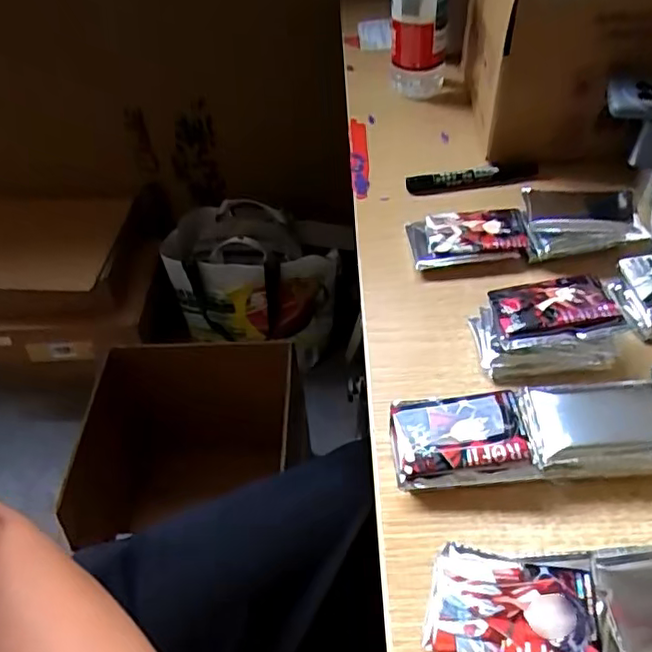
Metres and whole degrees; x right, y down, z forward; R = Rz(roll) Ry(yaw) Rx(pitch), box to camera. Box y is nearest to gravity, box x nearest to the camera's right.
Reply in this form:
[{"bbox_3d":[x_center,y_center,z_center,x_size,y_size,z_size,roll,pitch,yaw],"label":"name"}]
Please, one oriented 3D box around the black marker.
[{"bbox_3d":[0.145,-0.144,0.587,0.134,0.016,0.021,-11,49,-6],"label":"black marker"}]

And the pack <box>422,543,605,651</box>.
[{"bbox_3d":[0.101,0.155,0.323,0.088,0.010,0.064,5,50,19],"label":"pack"}]

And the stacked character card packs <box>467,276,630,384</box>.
[{"bbox_3d":[0.166,-0.001,0.450,0.100,0.037,0.071,-6,49,-1],"label":"stacked character card packs"}]

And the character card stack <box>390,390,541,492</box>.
[{"bbox_3d":[0.087,0.075,0.400,0.085,0.033,0.064,-4,49,0],"label":"character card stack"}]

